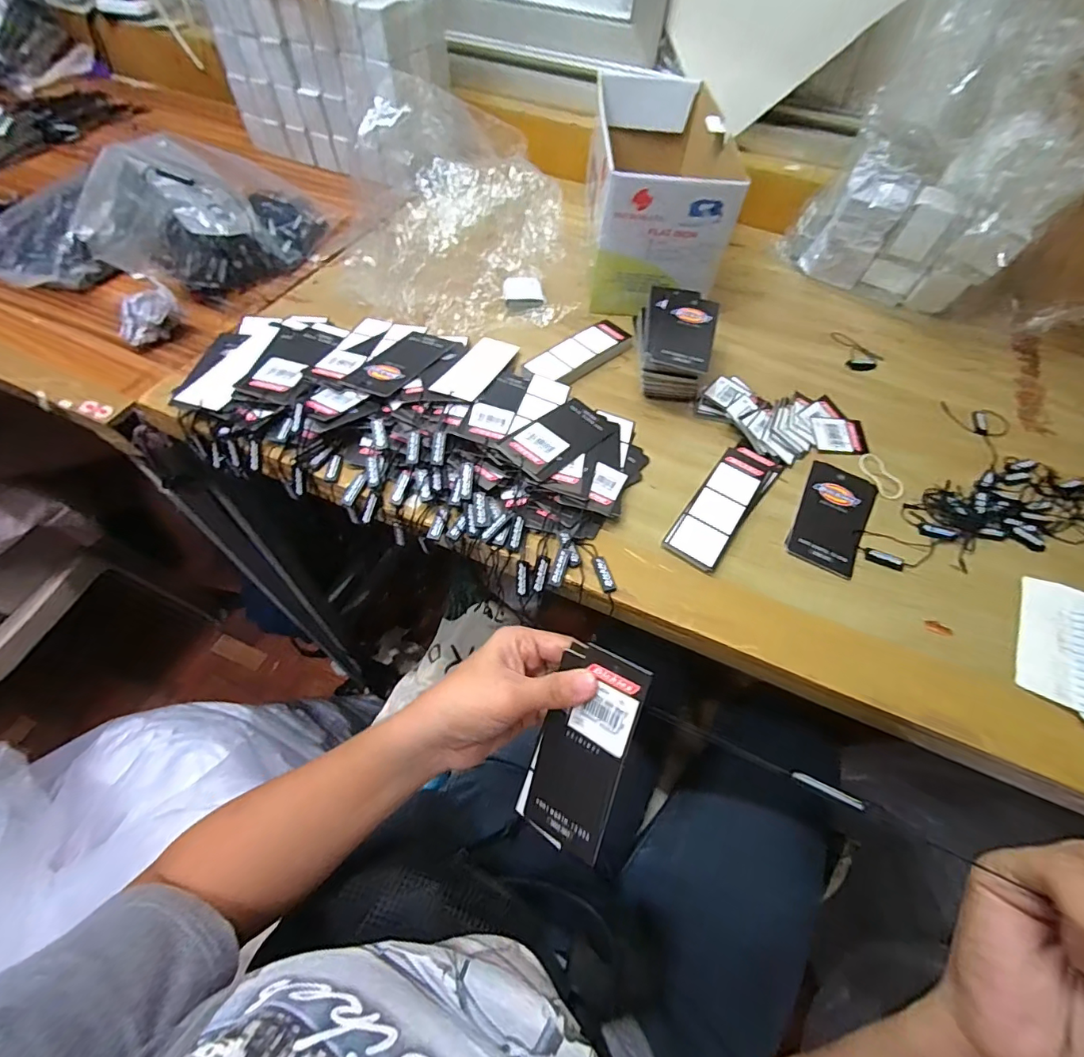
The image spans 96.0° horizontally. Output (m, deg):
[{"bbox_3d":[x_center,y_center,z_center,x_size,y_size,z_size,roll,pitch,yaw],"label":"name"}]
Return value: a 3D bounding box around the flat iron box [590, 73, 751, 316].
[{"bbox_3d":[0.128,-0.378,0.548,0.120,0.126,0.271,6,57,0],"label":"flat iron box"}]

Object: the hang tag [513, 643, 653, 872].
[{"bbox_3d":[0.023,0.119,0.271,0.052,0.004,0.109,19,99,33],"label":"hang tag"}]

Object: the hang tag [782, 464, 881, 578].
[{"bbox_3d":[0.235,-0.011,0.392,0.052,0.004,0.106,29,60,14],"label":"hang tag"}]

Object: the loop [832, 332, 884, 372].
[{"bbox_3d":[0.327,-0.188,0.516,0.046,0.004,0.061,-31,64,-21],"label":"loop"}]

